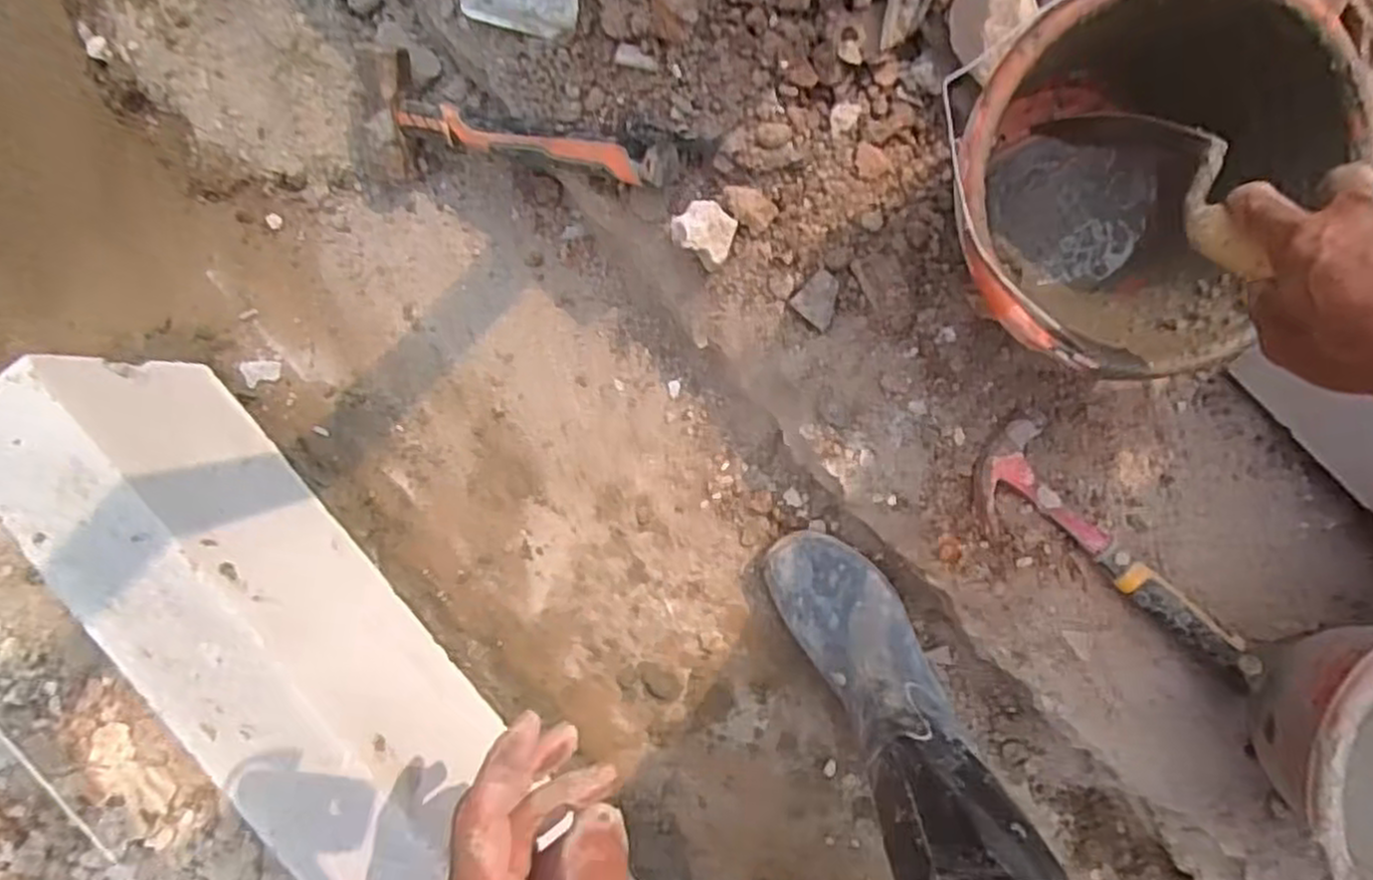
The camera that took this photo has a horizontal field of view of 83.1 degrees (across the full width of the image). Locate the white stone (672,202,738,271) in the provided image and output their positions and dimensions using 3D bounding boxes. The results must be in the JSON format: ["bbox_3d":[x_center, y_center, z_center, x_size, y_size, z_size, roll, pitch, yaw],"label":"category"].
[{"bbox_3d":[0.016,-0.170,0.634,0.049,0.038,0.043,40,95,-1],"label":"white stone"}]

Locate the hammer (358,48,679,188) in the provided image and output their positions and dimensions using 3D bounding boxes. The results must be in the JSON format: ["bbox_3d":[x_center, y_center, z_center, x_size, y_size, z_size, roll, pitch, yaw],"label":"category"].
[{"bbox_3d":[-0.144,-0.252,0.643,0.276,0.057,0.091,15,95,14],"label":"hammer"}]

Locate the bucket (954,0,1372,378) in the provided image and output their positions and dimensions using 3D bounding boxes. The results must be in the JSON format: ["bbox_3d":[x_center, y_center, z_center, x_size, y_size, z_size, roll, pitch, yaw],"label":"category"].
[{"bbox_3d":[0.283,-0.169,0.538,0.214,0.184,0.229,0,95,2],"label":"bucket"}]

